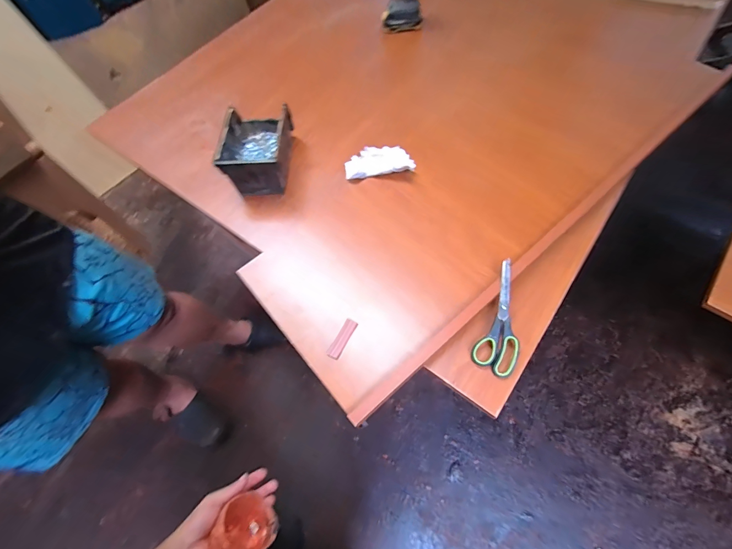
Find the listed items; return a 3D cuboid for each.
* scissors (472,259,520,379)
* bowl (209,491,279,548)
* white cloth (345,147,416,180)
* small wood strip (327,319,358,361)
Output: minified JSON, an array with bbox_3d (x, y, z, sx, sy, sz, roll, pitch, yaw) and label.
[{"bbox_3d":[0.231,0.071,0.595,0.071,0.011,0.196,11,79,10],"label":"scissors"},{"bbox_3d":[-0.187,0.375,0.517,0.097,0.052,0.097,14,36,-10],"label":"bowl"},{"bbox_3d":[0.027,-0.257,0.764,0.160,0.057,0.085,-3,62,16],"label":"white cloth"},{"bbox_3d":[-0.041,0.112,0.604,0.023,0.004,0.073,24,67,16],"label":"small wood strip"}]

